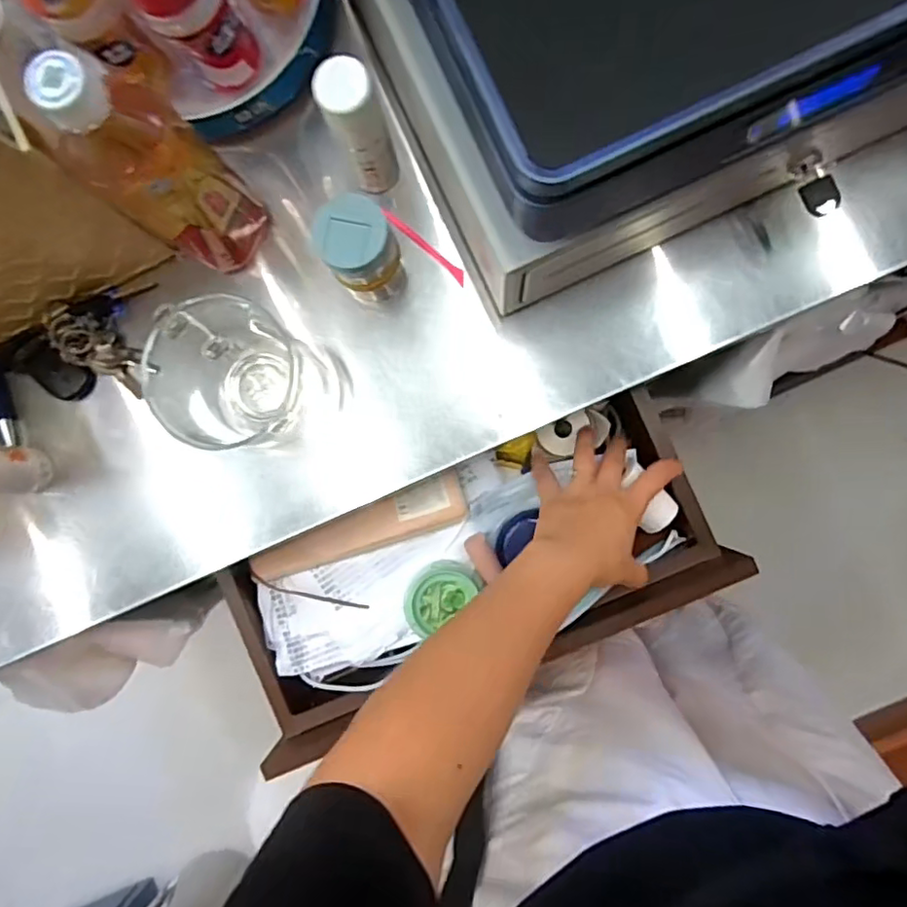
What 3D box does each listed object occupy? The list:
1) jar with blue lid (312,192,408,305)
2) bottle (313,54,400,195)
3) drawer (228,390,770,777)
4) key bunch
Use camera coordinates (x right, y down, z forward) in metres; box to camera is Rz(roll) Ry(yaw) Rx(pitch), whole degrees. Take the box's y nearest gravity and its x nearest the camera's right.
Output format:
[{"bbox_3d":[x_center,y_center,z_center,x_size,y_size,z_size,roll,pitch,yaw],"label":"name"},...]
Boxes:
[{"bbox_3d":[-0.064,-0.140,0.426,0.047,0.102,0.045,0,88,4],"label":"jar with blue lid"},{"bbox_3d":[-0.061,-0.219,0.415,0.034,0.109,0.035,0,88,4],"label":"bottle"},{"bbox_3d":[0.016,0.104,0.554,0.428,0.099,0.185,-21,87,2],"label":"drawer"},{"bbox_3d":[-0.274,-0.079,0.473,0.080,0.022,0.039,37,91,-9],"label":"key bunch"}]

